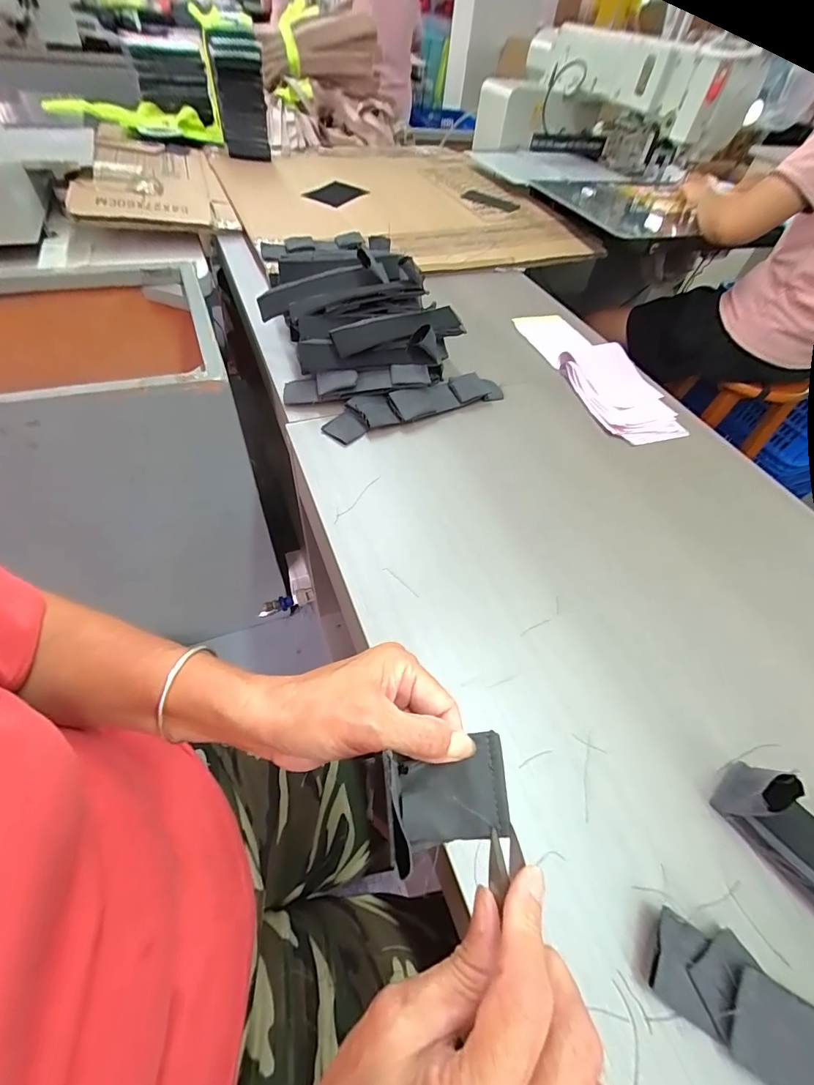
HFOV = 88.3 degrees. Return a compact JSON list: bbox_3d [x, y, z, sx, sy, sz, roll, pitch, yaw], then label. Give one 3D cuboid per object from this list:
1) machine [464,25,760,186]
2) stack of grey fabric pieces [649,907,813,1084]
[{"bbox_3d":[0.499,-1.122,1.140,0.287,0.301,0.669,-31,62,-24],"label":"machine"},{"bbox_3d":[0.254,0.306,0.239,0.223,0.026,0.053,30,57,16],"label":"stack of grey fabric pieces"}]

